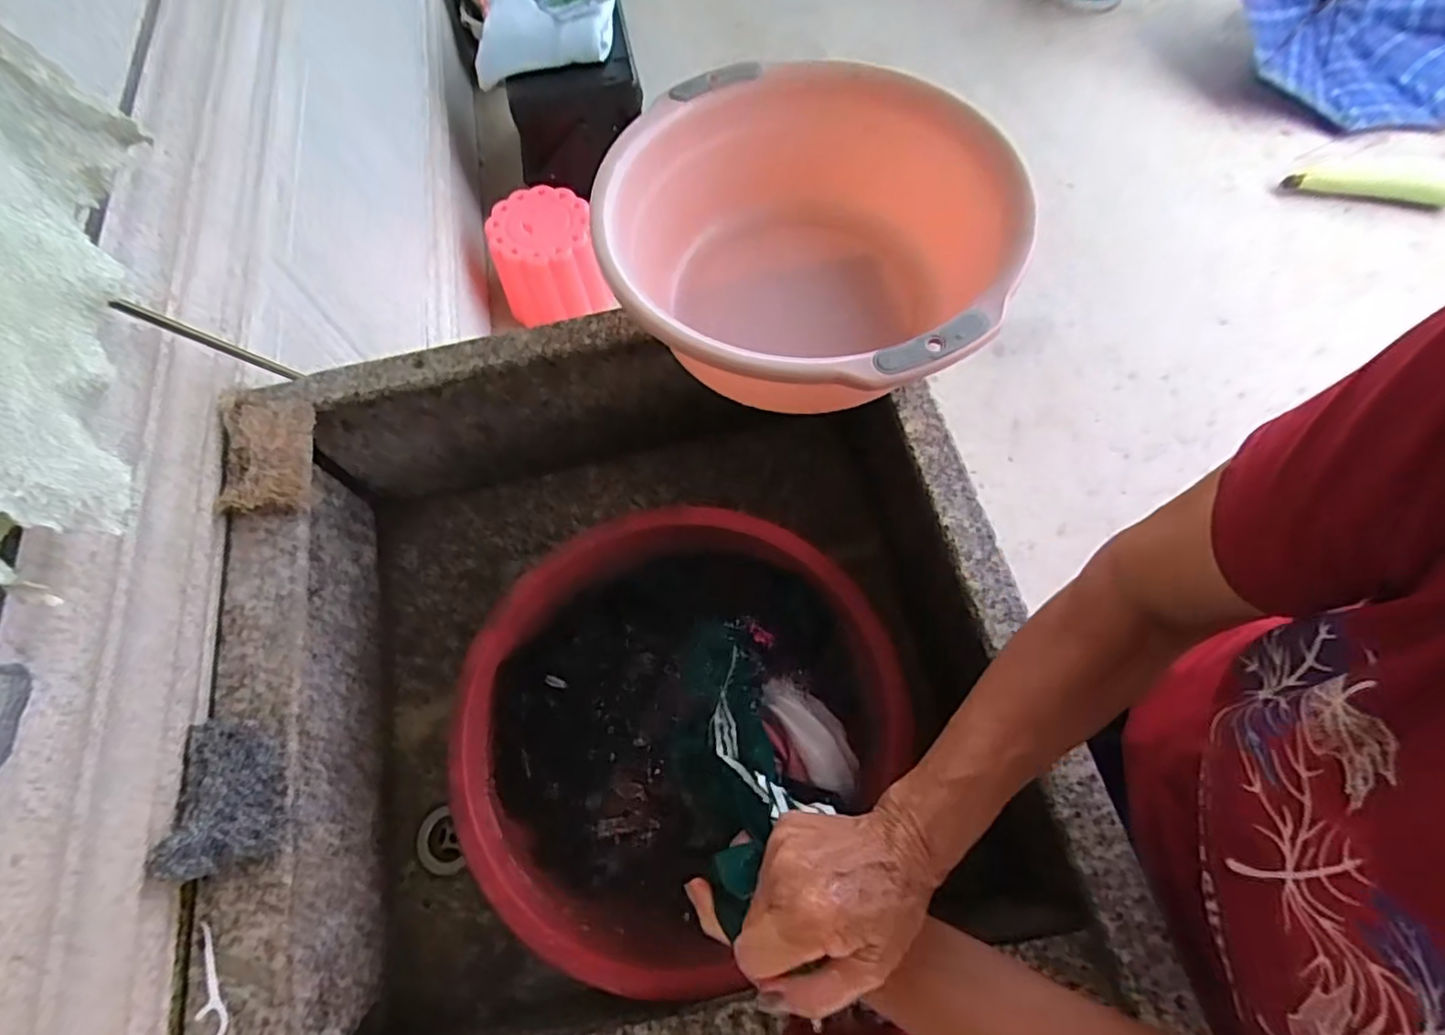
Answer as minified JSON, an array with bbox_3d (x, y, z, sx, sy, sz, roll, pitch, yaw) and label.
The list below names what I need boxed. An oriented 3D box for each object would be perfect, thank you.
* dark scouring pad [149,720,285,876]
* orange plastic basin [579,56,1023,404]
[{"bbox_3d":[-0.324,0.183,0.423,0.062,0.014,0.094,14,45,-32],"label":"dark scouring pad"},{"bbox_3d":[0.065,-0.206,0.545,0.311,0.176,0.326,20,69,10],"label":"orange plastic basin"}]

